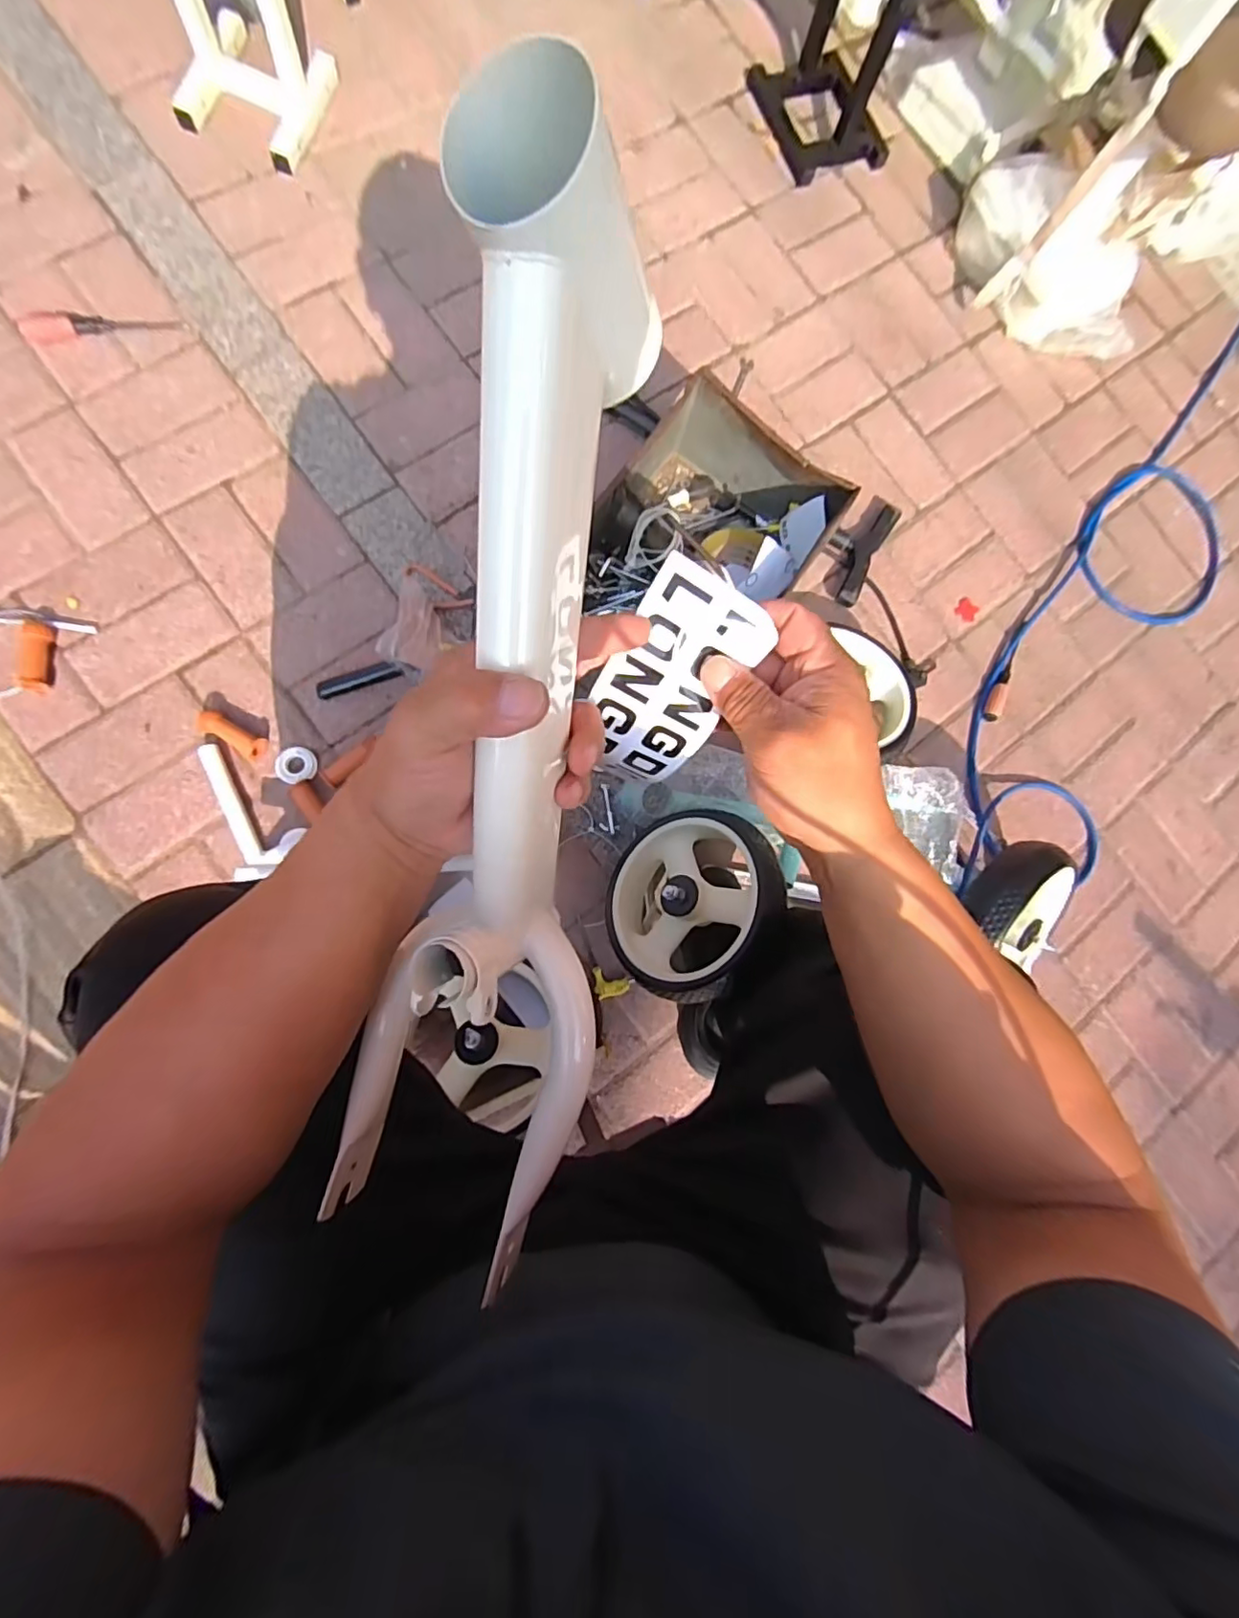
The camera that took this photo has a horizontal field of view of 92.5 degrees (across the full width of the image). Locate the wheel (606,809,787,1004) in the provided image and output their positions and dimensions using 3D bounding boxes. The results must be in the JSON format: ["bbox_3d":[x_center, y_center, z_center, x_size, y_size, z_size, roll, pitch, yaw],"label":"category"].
[{"bbox_3d":[0.095,0.112,0.748,0.236,0.057,0.237,-16,61,32],"label":"wheel"}]

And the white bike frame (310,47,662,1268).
[{"bbox_3d":[-0.053,-0.001,0.263,0.107,0.079,0.450,7,109,-8],"label":"white bike frame"}]

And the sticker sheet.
[{"bbox_3d":[0.026,-0.067,0.327,0.068,0.016,0.122,25,118,-16],"label":"sticker sheet"}]

